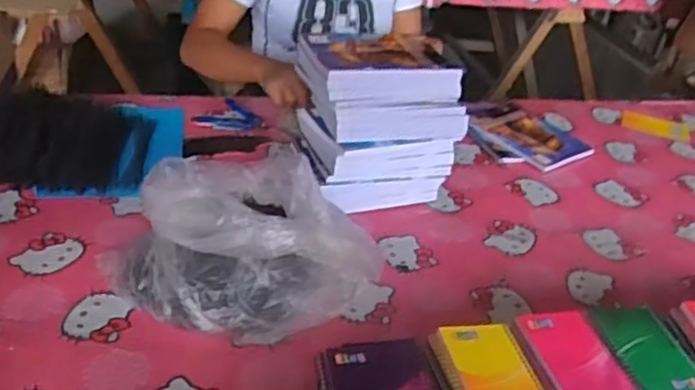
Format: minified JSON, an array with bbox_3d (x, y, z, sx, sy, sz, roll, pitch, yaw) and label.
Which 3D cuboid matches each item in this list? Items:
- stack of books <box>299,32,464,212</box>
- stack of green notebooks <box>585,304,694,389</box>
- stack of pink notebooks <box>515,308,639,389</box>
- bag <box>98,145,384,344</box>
[{"bbox_3d":[0.039,-0.110,1.056,0.213,0.220,0.164,-7,35,-22],"label":"stack of books"},{"bbox_3d":[0.328,0.192,0.778,0.098,0.069,0.133,-1,33,-13],"label":"stack of green notebooks"},{"bbox_3d":[0.236,0.199,0.746,0.096,0.076,0.142,0,33,-11],"label":"stack of pink notebooks"},{"bbox_3d":[-0.130,0.048,0.834,0.247,0.155,0.295,-20,41,-36],"label":"bag"}]

